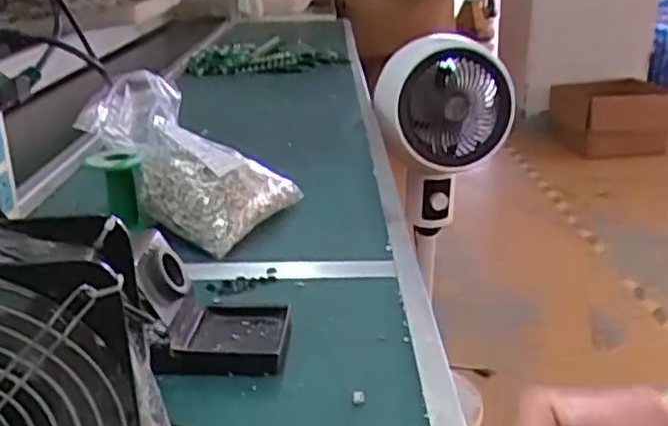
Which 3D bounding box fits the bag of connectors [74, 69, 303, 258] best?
[{"bbox_3d":[-0.144,-0.052,0.692,0.173,0.128,0.139,8,23,23],"label":"bag of connectors"}]

